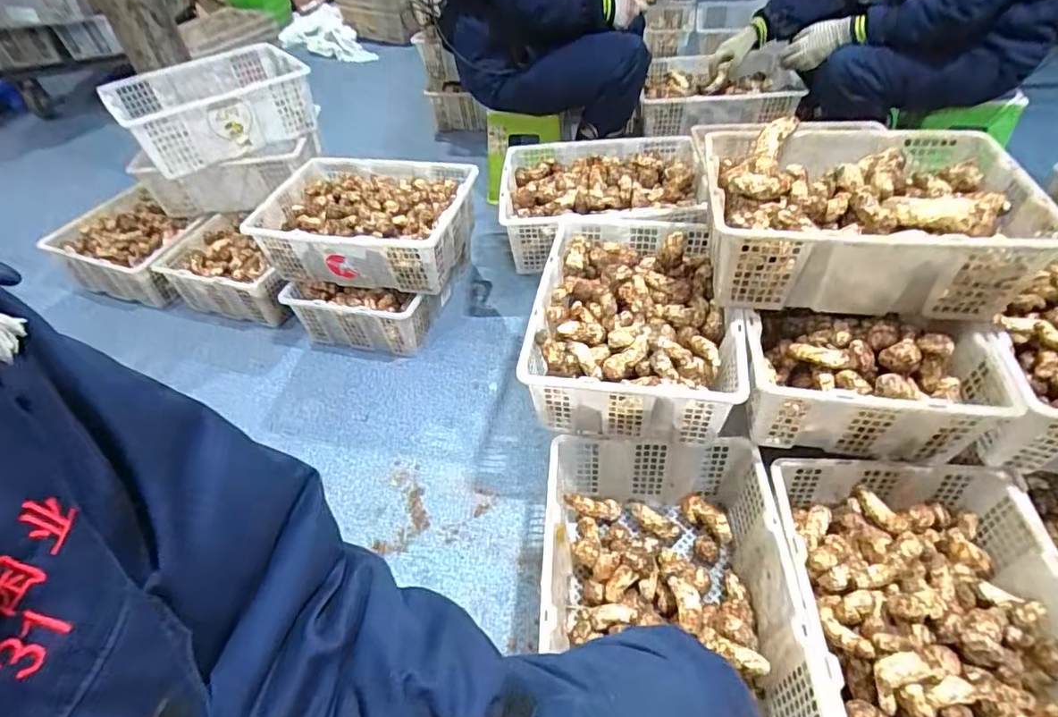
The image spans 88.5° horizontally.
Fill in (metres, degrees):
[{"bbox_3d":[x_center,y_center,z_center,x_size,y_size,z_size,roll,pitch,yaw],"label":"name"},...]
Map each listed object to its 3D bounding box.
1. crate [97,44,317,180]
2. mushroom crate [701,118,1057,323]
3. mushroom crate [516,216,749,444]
[{"bbox_3d":[-0.746,-0.599,1.312,0.413,0.151,0.310,-26,49,-19],"label":"crate"},{"bbox_3d":[0.534,-0.227,0.923,0.456,0.185,0.348,5,46,11],"label":"mushroom crate"},{"bbox_3d":[0.195,-0.070,1.003,0.342,0.151,0.442,5,47,11],"label":"mushroom crate"}]

